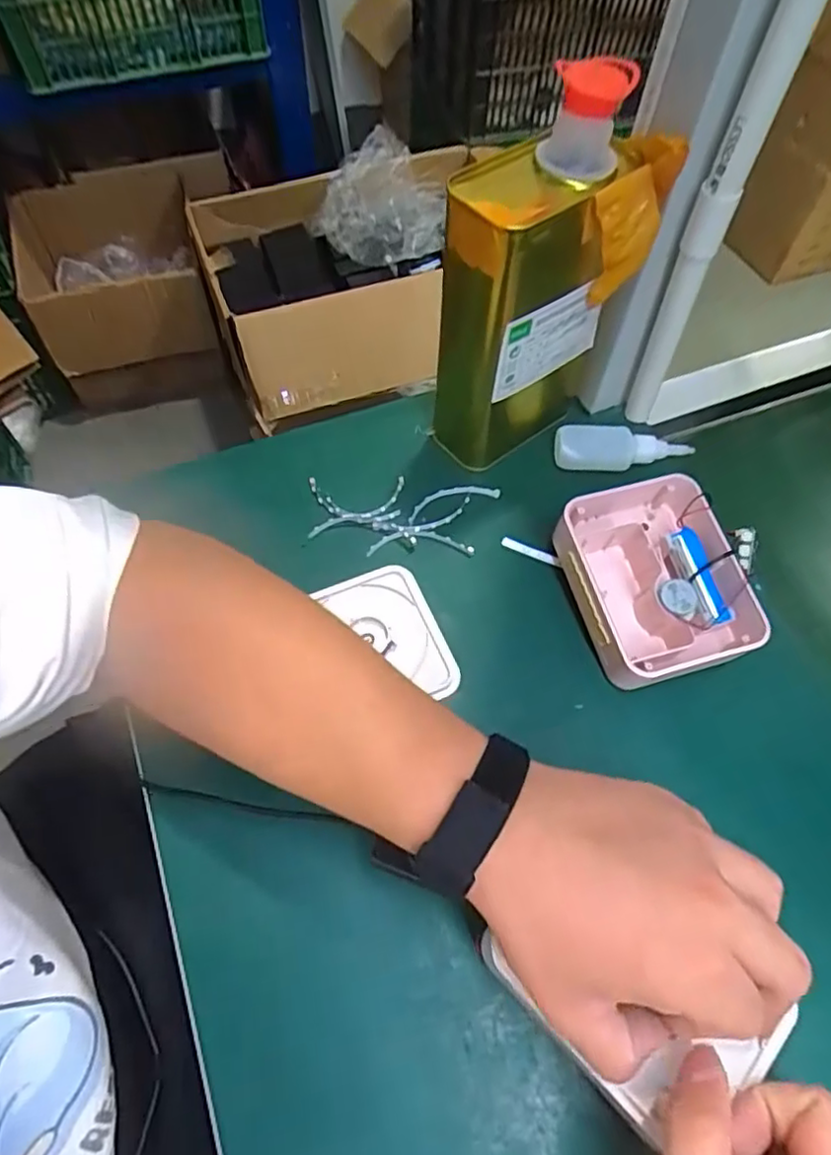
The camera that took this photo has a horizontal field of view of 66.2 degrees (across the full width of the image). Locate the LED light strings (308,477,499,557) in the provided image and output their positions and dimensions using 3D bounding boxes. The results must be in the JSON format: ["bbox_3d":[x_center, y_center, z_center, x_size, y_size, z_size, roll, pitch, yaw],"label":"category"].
[{"bbox_3d":[-0.009,-0.048,0.490,0.139,0.013,0.066,-2,60,-3],"label":"LED light strings"}]

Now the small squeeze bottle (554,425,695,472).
[{"bbox_3d":[0.163,-0.102,0.504,0.107,0.021,0.033,2,60,0],"label":"small squeeze bottle"}]

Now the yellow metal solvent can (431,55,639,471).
[{"bbox_3d":[0.070,-0.184,0.432,0.107,0.238,0.077,-37,67,-21],"label":"yellow metal solvent can"}]

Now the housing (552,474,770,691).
[{"bbox_3d":[0.162,0.003,0.432,0.111,0.056,0.131,-11,61,-8],"label":"housing"}]

